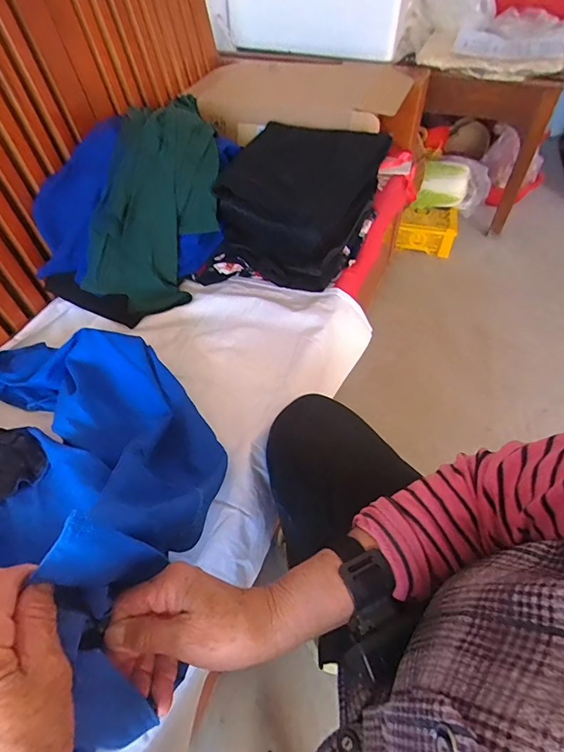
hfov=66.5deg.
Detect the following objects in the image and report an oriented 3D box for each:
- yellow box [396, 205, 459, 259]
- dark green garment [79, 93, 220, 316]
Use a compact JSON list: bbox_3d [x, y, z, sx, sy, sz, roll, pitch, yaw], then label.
[{"bbox_3d":[0.501,-0.507,1.488,0.188,0.087,0.162,13,53,10],"label":"yellow box"},{"bbox_3d":[-0.213,-0.299,0.728,0.195,0.119,0.375,21,95,16],"label":"dark green garment"}]

